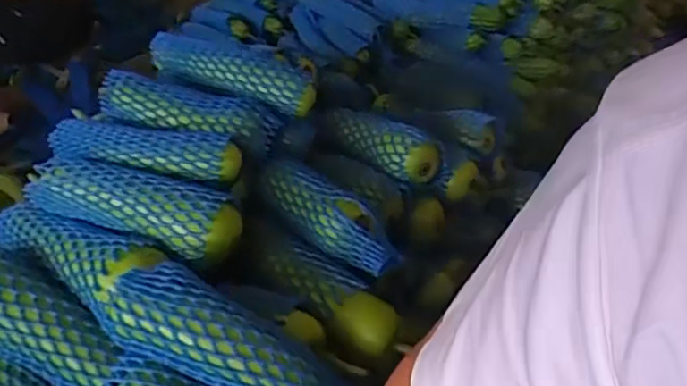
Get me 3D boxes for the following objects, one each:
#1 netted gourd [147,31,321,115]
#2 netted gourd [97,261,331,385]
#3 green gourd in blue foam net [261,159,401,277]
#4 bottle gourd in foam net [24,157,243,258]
[{"bbox_3d":[-0.160,-0.168,0.780,0.252,0.057,0.055,21,39,17],"label":"netted gourd"},{"bbox_3d":[-0.101,0.136,0.519,0.226,0.059,0.068,30,38,3],"label":"netted gourd"},{"bbox_3d":[-0.022,0.019,0.677,0.070,0.050,0.203,-31,55,-35],"label":"green gourd in blue foam net"},{"bbox_3d":[-0.228,0.011,0.634,0.242,0.071,0.068,6,33,20],"label":"bottle gourd in foam net"}]

